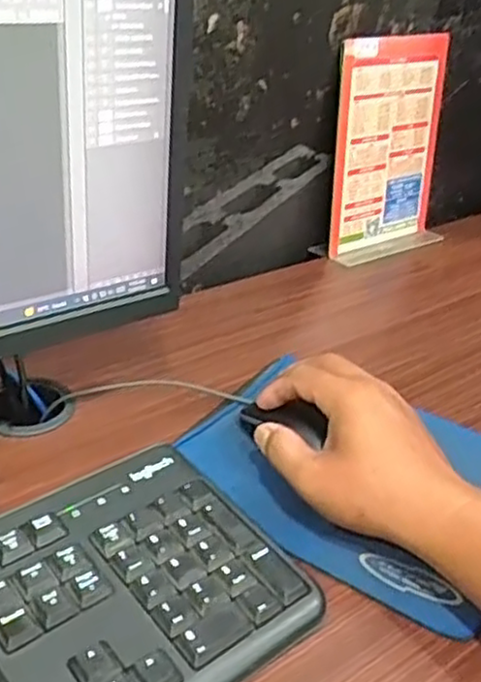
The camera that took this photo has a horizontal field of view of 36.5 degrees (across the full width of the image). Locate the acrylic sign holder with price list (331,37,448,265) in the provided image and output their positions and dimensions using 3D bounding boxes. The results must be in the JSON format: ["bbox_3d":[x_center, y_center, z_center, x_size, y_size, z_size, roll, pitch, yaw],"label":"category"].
[{"bbox_3d":[0.158,-0.193,0.751,0.150,0.208,0.060,-18,40,-33],"label":"acrylic sign holder with price list"}]

